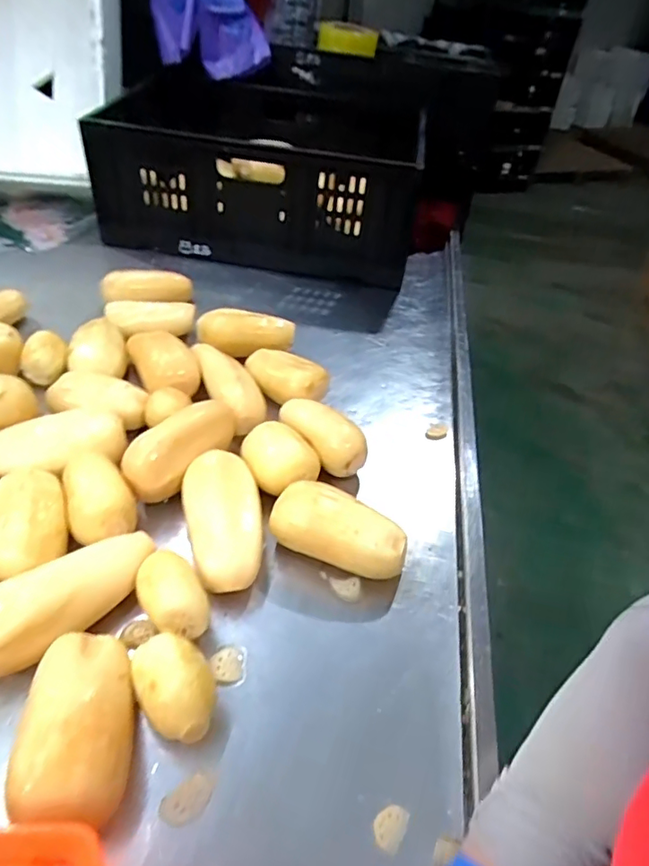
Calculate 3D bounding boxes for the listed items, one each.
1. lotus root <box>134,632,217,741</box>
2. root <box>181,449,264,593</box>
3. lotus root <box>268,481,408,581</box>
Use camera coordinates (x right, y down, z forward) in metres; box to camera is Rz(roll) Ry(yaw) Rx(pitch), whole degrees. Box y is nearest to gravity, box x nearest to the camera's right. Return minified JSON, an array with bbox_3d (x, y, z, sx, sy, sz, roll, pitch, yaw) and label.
[{"bbox_3d":[-0.126,0.217,0.468,0.061,0.055,0.087,-23,51,-28],"label":"lotus root"},{"bbox_3d":[-0.110,0.093,0.600,0.081,0.064,0.167,-4,44,-12],"label":"root"},{"bbox_3d":[0.016,0.109,0.597,0.140,0.062,0.066,18,44,11],"label":"lotus root"}]

